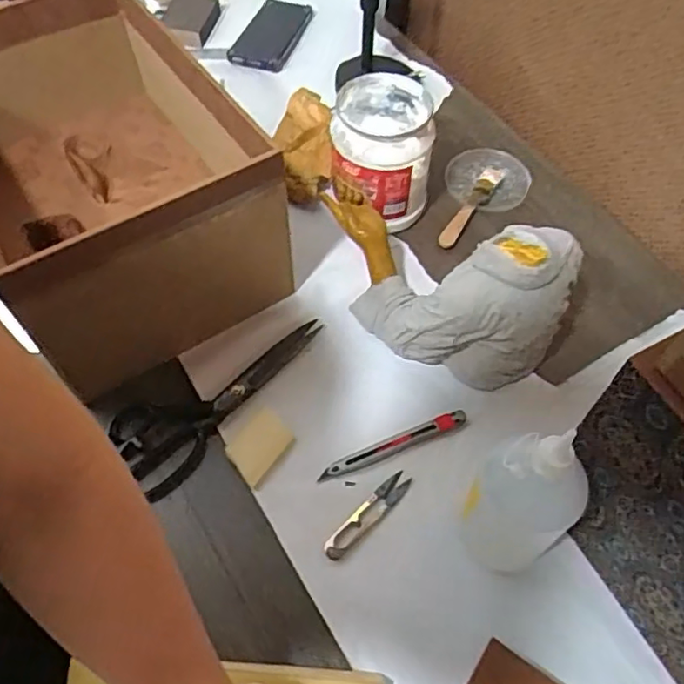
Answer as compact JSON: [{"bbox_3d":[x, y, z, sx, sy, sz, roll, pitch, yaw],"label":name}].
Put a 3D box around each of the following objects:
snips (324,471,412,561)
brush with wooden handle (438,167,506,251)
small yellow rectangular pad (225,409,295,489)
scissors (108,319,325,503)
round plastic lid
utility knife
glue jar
[{"bbox_3d":[0.024,0.158,0.569,0.102,0.007,0.022,-40,66,-22],"label":"snips"},{"bbox_3d":[0.159,-0.169,0.765,0.024,0.009,0.147,30,62,17],"label":"brush with wooden handle"},{"bbox_3d":[-0.080,0.099,0.597,0.046,0.010,0.064,34,64,19],"label":"small yellow rectangular pad"},{"bbox_3d":[-0.116,0.045,0.609,0.083,0.012,0.227,40,66,21],"label":"scissors"},{"bbox_3d":[0.187,-0.209,0.797,0.098,0.014,0.097,0,58,0],"label":"round plastic lid"},{"bbox_3d":[0.049,0.096,0.584,0.149,0.004,0.014,-20,60,-13],"label":"utility knife"},{"bbox_3d":[0.046,-0.208,0.681,0.100,0.124,0.107,9,58,5],"label":"glue jar"}]

